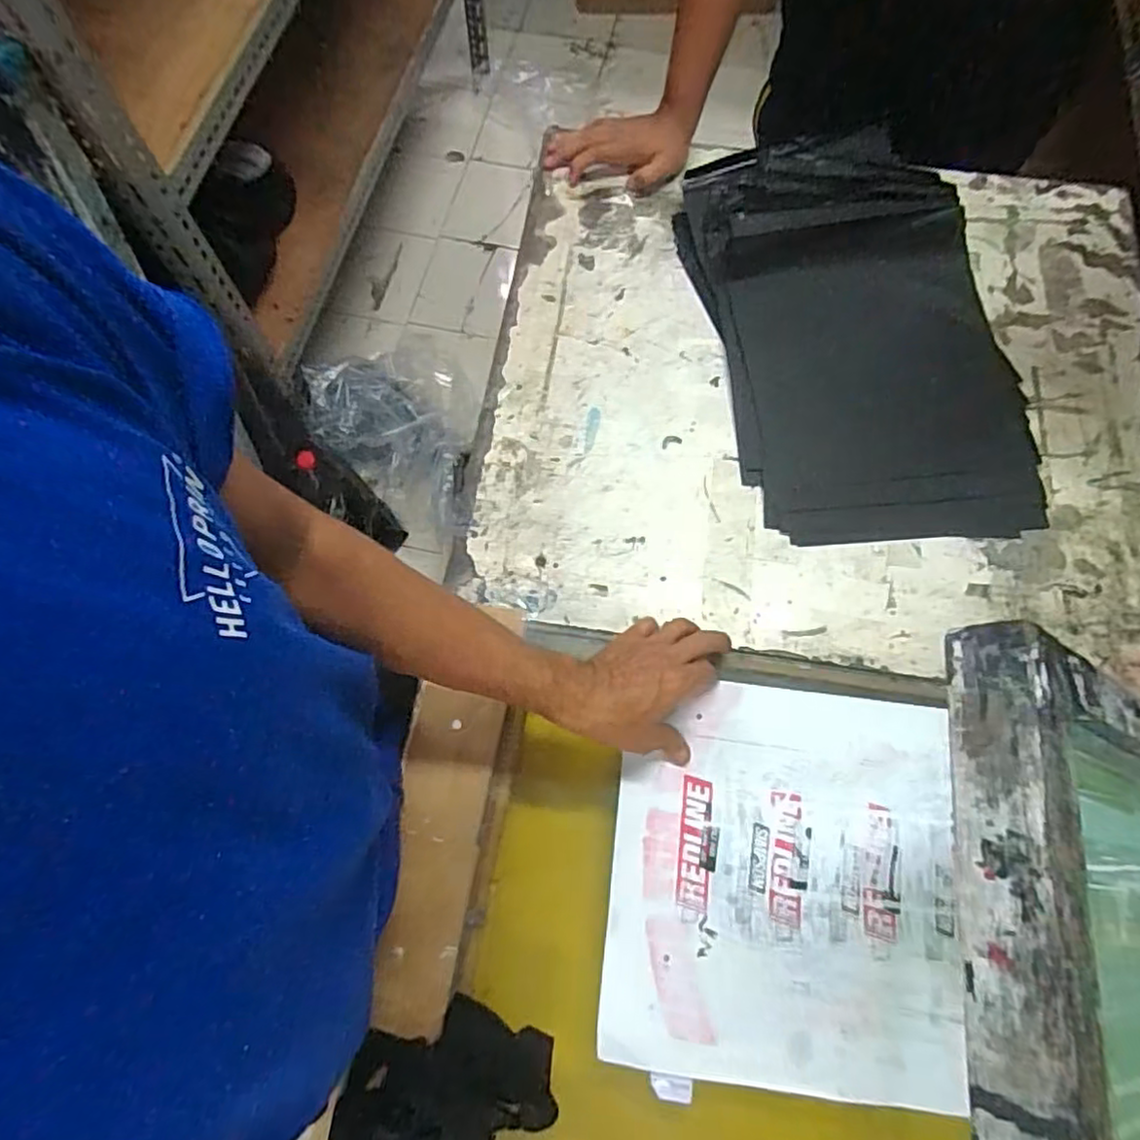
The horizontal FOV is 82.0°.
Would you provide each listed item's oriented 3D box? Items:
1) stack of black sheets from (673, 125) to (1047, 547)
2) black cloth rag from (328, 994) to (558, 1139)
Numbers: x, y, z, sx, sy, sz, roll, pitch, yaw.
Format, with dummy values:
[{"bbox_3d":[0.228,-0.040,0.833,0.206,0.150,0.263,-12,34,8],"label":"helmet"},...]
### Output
[{"bbox_3d":[0.308,-0.253,0.679,0.314,0.084,0.461,-9,70,-3],"label":"stack of black sheets"},{"bbox_3d":[-0.096,0.376,0.459,0.165,0.044,0.119,-36,74,-12],"label":"black cloth rag"}]

